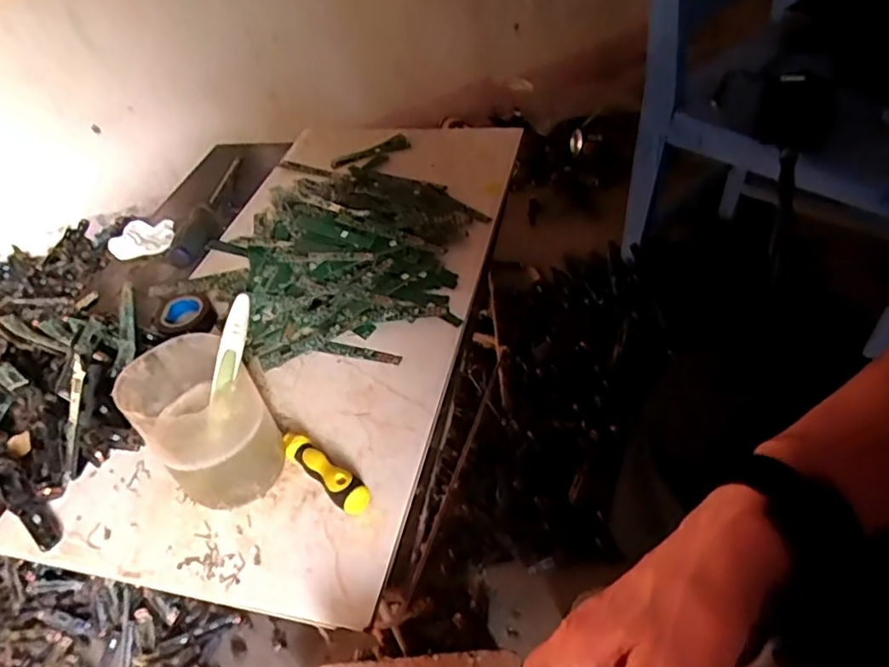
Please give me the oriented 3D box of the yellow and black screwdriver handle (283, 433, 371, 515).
[{"bbox_3d":[-0.086,0.098,0.439,0.020,0.025,0.090,-39,50,-26],"label":"yellow and black screwdriver handle"}]

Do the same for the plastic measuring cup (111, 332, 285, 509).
[{"bbox_3d":[-0.161,0.066,0.424,0.081,0.106,0.073,29,56,33],"label":"plastic measuring cup"}]

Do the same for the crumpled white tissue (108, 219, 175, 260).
[{"bbox_3d":[-0.351,-0.113,0.713,0.066,0.024,0.050,-12,44,0],"label":"crumpled white tissue"}]

